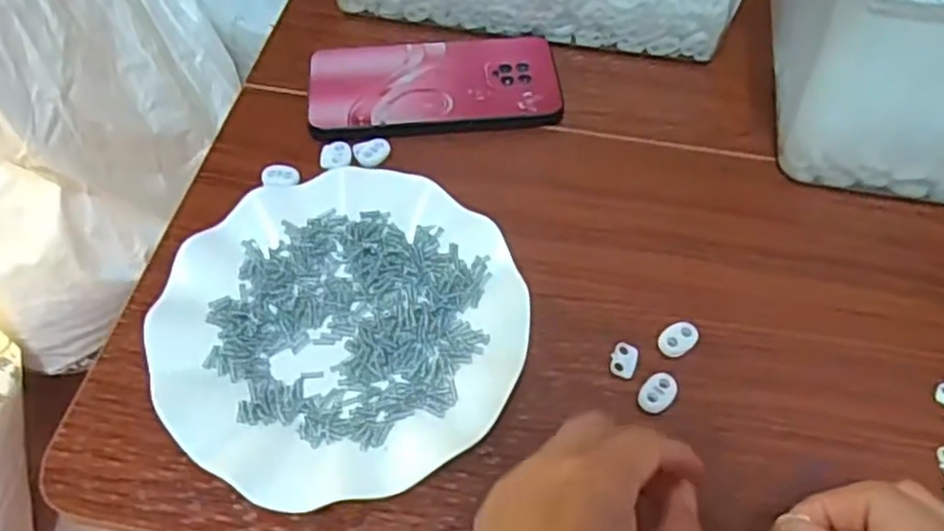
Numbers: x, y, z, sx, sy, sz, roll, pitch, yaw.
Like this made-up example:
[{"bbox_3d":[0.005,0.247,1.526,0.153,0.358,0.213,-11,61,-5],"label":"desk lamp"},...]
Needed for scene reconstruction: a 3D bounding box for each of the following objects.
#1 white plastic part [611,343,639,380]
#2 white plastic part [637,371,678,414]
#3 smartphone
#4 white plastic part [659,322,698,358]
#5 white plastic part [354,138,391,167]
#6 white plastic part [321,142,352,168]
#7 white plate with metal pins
[{"bbox_3d":[0.079,0.050,0.382,0.013,0.004,0.019,21,59,13],"label":"white plastic part"},{"bbox_3d":[0.094,0.065,0.369,0.015,0.006,0.023,36,63,21],"label":"white plastic part"},{"bbox_3d":[-0.025,-0.121,0.491,0.162,0.016,0.079,-6,57,-4],"label":"smartphone"},{"bbox_3d":[0.109,0.039,0.389,0.022,0.006,0.015,-36,64,-21],"label":"white plastic part"},{"bbox_3d":[-0.063,-0.072,0.460,0.022,0.004,0.021,-13,58,-9],"label":"white plastic part"},{"bbox_3d":[-0.085,-0.071,0.458,0.019,0.004,0.024,0,57,-1],"label":"white plastic part"},{"bbox_3d":[-0.068,0.030,0.379,0.182,0.028,0.179,0,57,0],"label":"white plate with metal pins"}]

